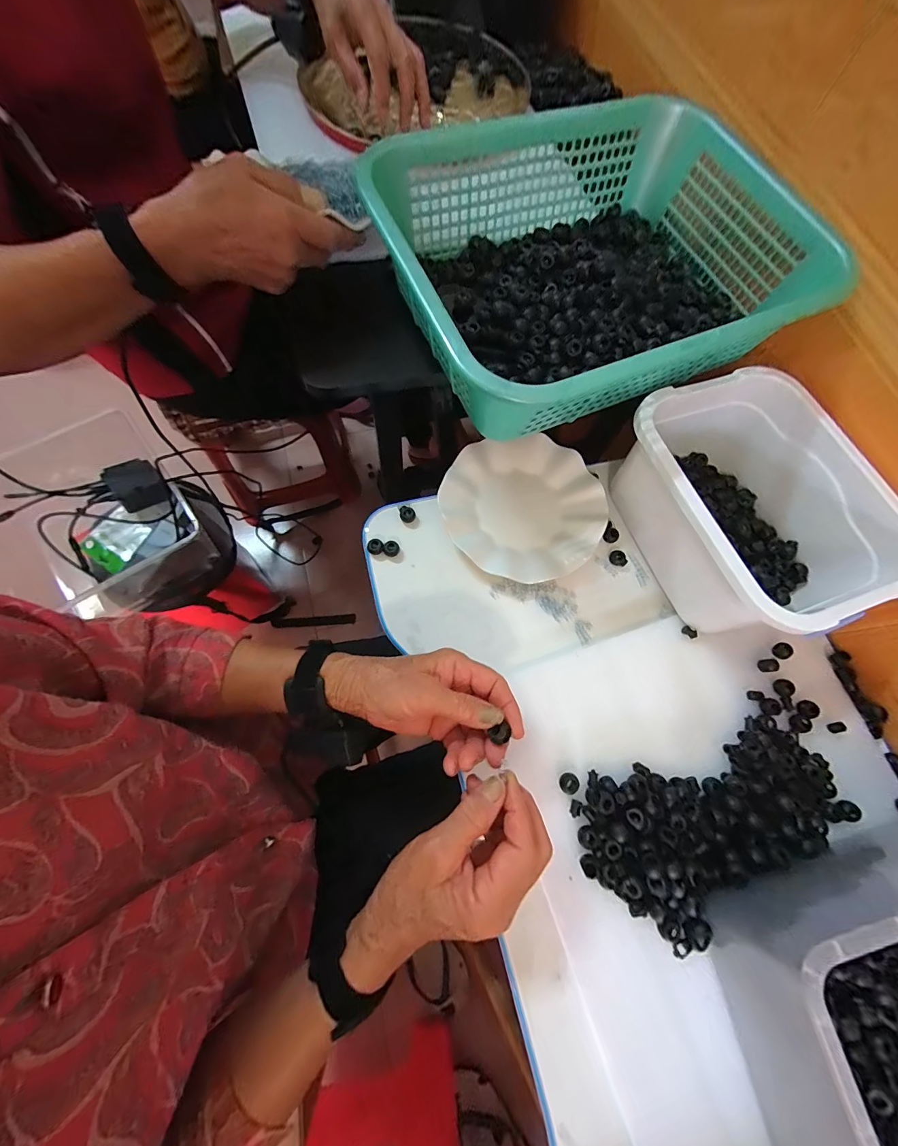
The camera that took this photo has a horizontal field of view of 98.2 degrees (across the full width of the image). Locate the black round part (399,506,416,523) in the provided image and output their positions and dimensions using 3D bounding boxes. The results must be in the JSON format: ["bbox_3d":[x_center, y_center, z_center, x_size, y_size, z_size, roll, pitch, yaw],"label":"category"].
[{"bbox_3d":[-0.048,-0.066,0.442,0.019,0.014,0.014,20,72,2],"label":"black round part"}]

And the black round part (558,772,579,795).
[{"bbox_3d":[0.111,0.195,0.360,0.017,0.009,0.017,1,72,-4],"label":"black round part"}]

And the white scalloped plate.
[{"bbox_3d":[0.085,-0.076,0.447,0.179,0.019,0.172,1,72,-4],"label":"white scalloped plate"}]

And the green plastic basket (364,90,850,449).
[{"bbox_3d":[0.135,-0.293,0.373,0.360,0.097,0.292,-21,75,-11],"label":"green plastic basket"}]

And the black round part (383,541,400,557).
[{"bbox_3d":[-0.063,-0.027,0.429,0.016,0.012,0.015,1,72,-4],"label":"black round part"}]

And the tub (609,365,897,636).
[{"bbox_3d":[0.297,-0.070,0.398,0.189,0.112,0.250,-25,76,-12],"label":"tub"}]

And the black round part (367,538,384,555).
[{"bbox_3d":[-0.081,-0.028,0.429,0.018,0.013,0.016,11,72,-1],"label":"black round part"}]

